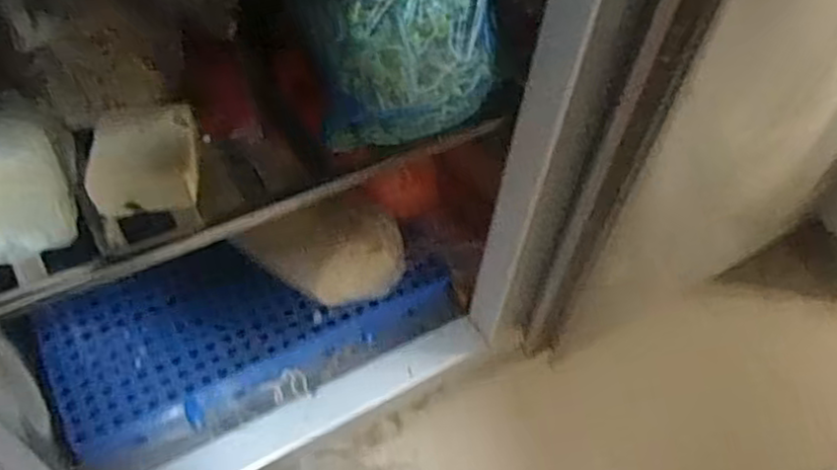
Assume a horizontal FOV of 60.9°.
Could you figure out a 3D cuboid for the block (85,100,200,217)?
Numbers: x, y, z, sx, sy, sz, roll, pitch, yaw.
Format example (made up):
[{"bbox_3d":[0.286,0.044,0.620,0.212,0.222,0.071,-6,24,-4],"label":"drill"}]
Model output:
[{"bbox_3d":[-0.218,-0.062,0.568,0.081,0.039,0.073,-6,54,-9],"label":"block"}]

